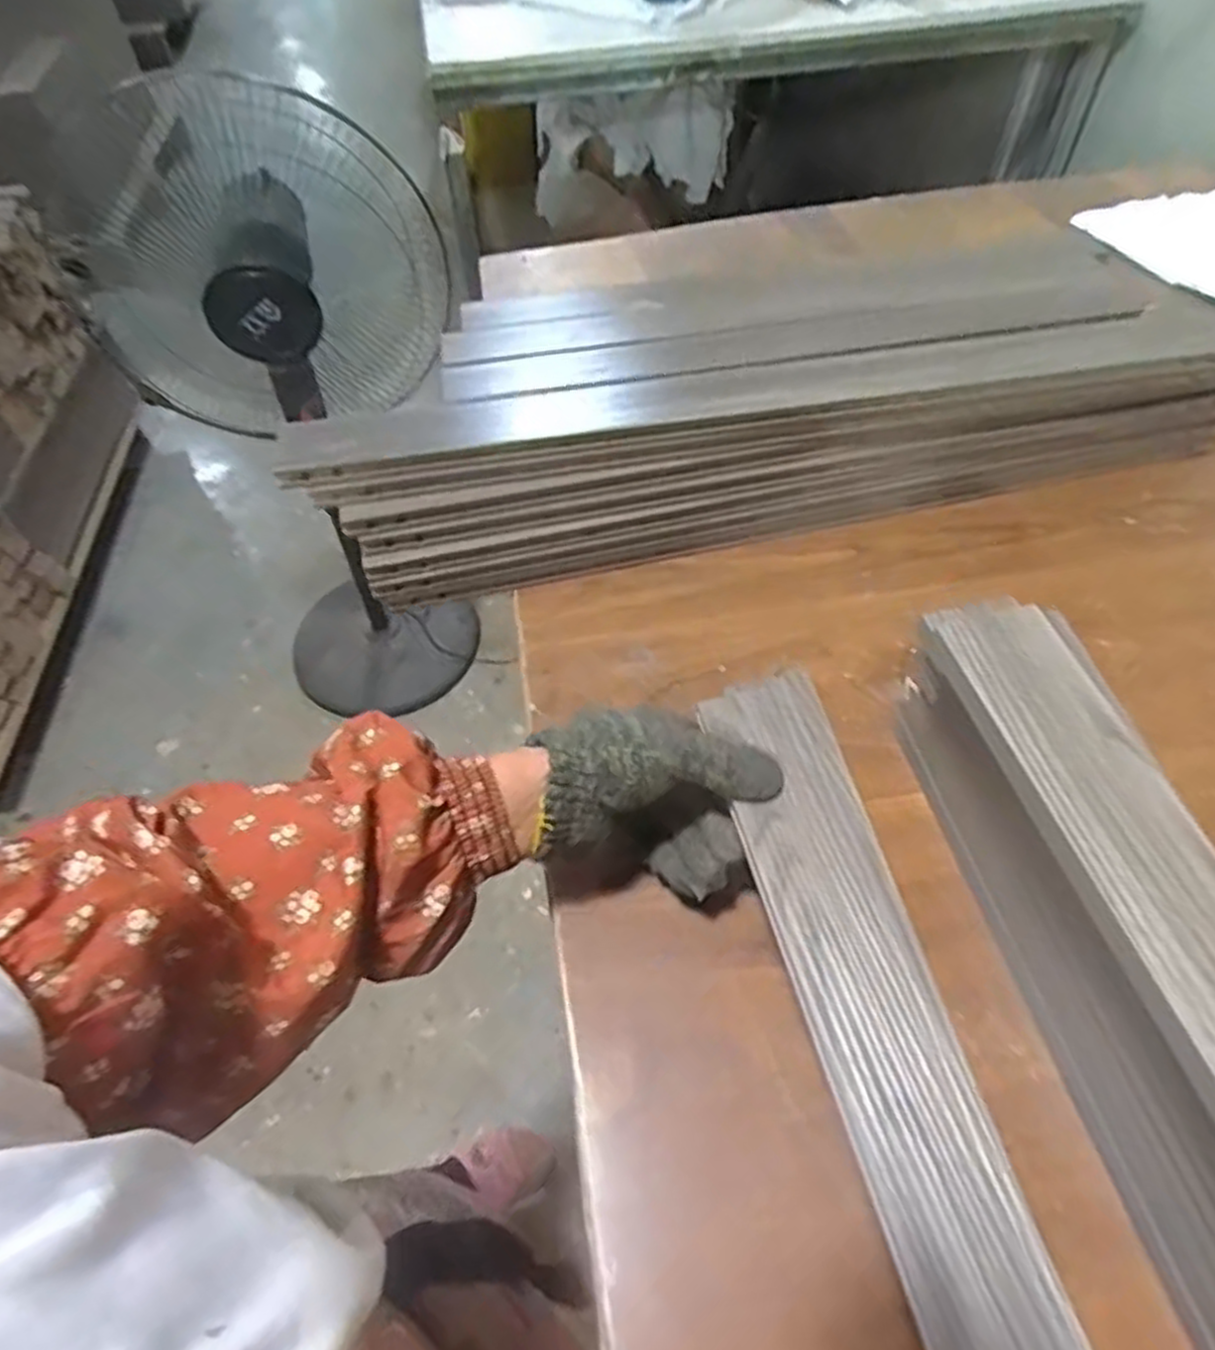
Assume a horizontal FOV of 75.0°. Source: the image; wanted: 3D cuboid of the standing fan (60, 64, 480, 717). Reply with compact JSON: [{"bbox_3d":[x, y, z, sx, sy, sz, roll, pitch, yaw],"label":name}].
[{"bbox_3d":[-0.402,-0.278,1.201,0.391,0.941,0.354,-22,56,-13],"label":"standing fan"}]

